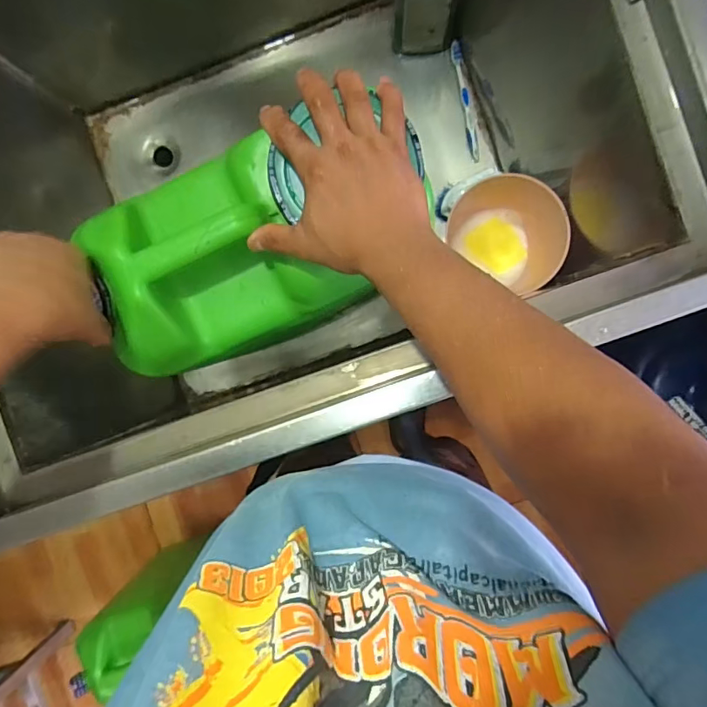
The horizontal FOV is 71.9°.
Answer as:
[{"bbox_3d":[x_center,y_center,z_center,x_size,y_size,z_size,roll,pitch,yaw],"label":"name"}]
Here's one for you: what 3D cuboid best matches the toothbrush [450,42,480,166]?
[{"bbox_3d":[0.178,-0.396,0.770,0.019,0.010,0.188,-11,92,4],"label":"toothbrush"}]

